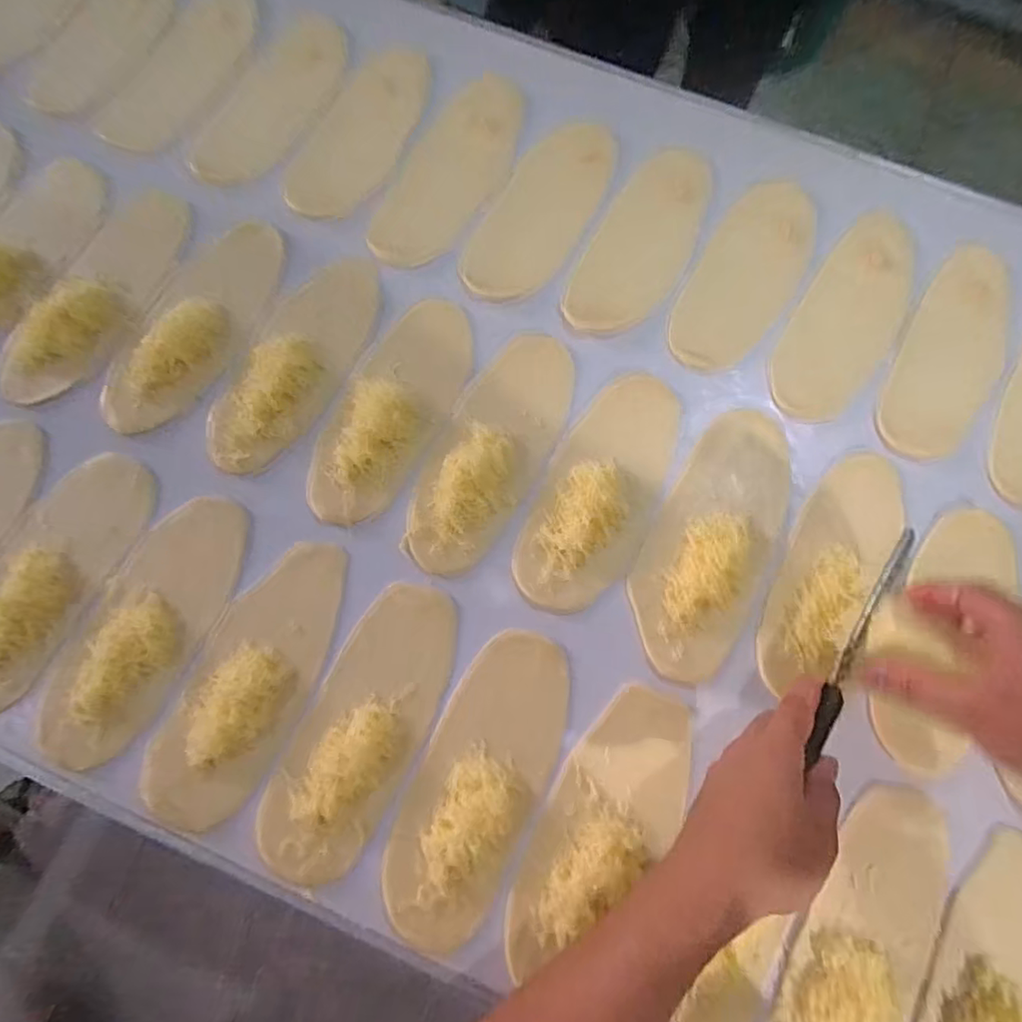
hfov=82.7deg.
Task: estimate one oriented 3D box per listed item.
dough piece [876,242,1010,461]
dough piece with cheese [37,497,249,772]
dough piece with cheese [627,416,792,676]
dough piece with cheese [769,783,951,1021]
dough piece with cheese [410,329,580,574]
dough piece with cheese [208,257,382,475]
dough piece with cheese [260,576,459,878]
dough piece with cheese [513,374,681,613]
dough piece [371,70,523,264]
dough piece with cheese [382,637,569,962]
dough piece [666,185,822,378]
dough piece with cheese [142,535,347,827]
[{"bbox_3d":[0.396,-0.144,0.523,0.081,0.015,0.211,29,78,6],"label":"dough piece"},{"bbox_3d":[-0.286,0.092,0.459,0.090,0.017,0.221,26,78,5],"label":"dough piece with cheese"},{"bbox_3d":[0.164,0.021,0.469,0.093,0.024,0.223,26,78,5],"label":"dough piece with cheese"},{"bbox_3d":[0.250,0.309,0.407,0.086,0.023,0.225,26,78,5],"label":"dough piece with cheese"},{"bbox_3d":[-0.015,-0.053,0.494,0.085,0.013,0.221,26,78,5],"label":"dough piece with cheese"},{"bbox_3d":[-0.187,-0.132,0.511,0.090,0.012,0.216,24,78,5],"label":"dough piece with cheese"},{"bbox_3d":[-0.112,0.161,0.436,0.086,0.017,0.219,24,78,4],"label":"dough piece with cheese"},{"bbox_3d":[0.075,-0.017,0.476,0.093,0.016,0.204,25,78,5],"label":"dough piece with cheese"},{"bbox_3d":[-0.055,-0.325,0.554,0.089,0.007,0.222,27,78,5],"label":"dough piece"},{"bbox_3d":[-0.023,0.200,0.427,0.089,0.016,0.221,24,78,4],"label":"dough piece with cheese"},{"bbox_3d":[0.216,-0.216,0.529,0.087,0.010,0.200,30,78,6],"label":"dough piece"},{"bbox_3d":[-0.200,0.127,0.445,0.089,0.017,0.223,27,78,5],"label":"dough piece with cheese"}]

